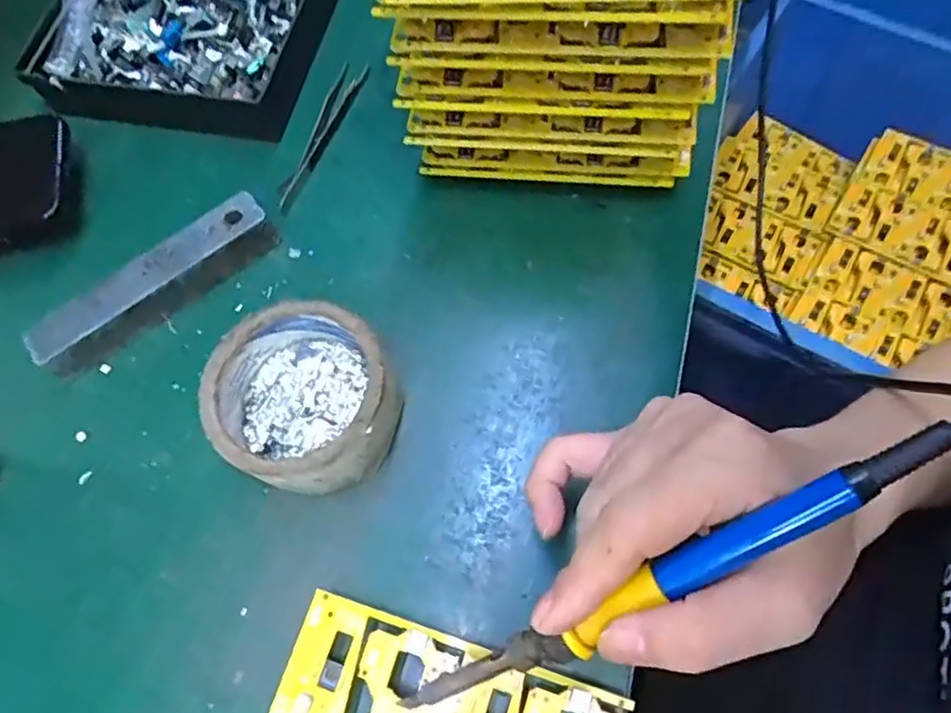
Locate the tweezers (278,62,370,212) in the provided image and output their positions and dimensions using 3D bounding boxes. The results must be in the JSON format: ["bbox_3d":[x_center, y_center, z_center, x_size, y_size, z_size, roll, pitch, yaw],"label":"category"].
[{"bbox_3d":[-0.095,-0.141,0.414,0.014,0.007,0.113,19,70,14],"label":"tweezers"}]

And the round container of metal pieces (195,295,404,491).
[{"bbox_3d":[-0.082,0.021,0.324,0.086,0.046,0.082,-2,67,5],"label":"round container of metal pieces"}]

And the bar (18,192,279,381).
[{"bbox_3d":[-0.174,-0.039,0.368,0.138,0.025,0.030,-40,69,-11],"label":"bar"}]

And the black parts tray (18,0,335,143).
[{"bbox_3d":[-0.178,-0.259,0.453,0.181,0.030,0.244,4,68,8],"label":"black parts tray"}]

